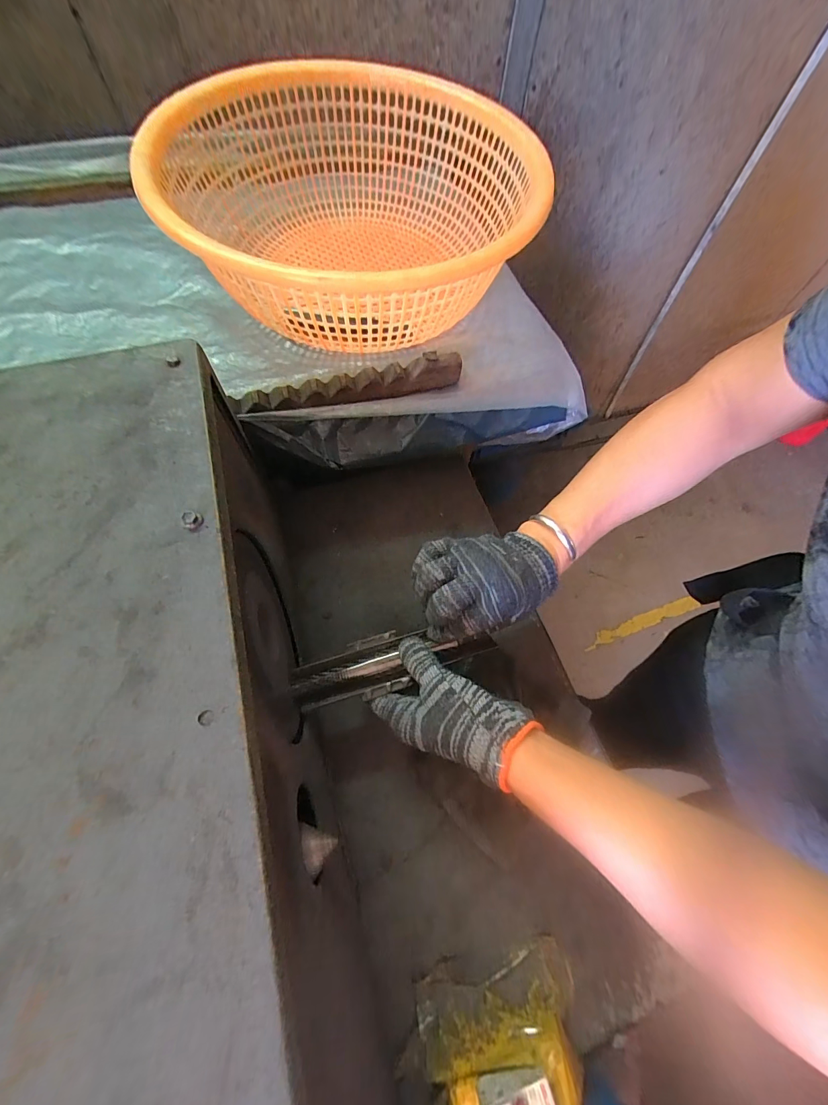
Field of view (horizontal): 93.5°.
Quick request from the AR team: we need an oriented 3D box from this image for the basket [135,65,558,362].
[{"bbox_3d":[-0.066,-0.380,0.446,0.390,0.152,0.400,19,64,7],"label":"basket"}]

